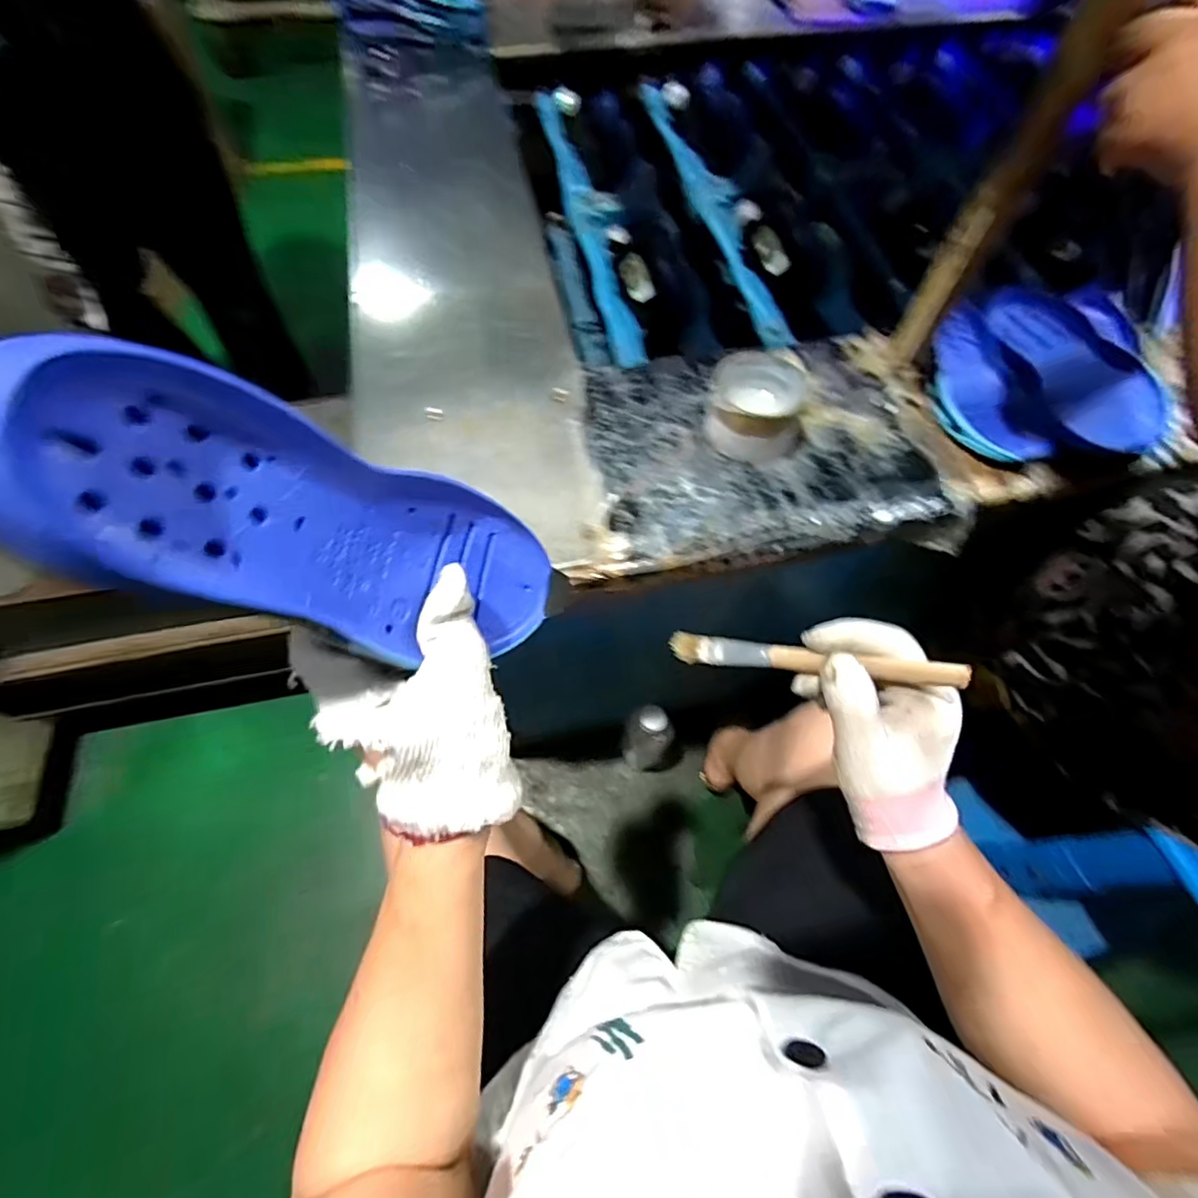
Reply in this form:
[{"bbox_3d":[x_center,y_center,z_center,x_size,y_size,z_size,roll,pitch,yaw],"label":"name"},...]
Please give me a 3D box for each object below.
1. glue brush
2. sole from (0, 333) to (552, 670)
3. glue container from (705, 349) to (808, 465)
[{"bbox_3d":[0.108,0.032,0.303,0.155,0.018,0.015,2,55,42],"label":"glue brush"},{"bbox_3d":[-0.093,-0.021,0.221,0.021,0.218,0.078,2,83,34],"label":"sole"},{"bbox_3d":[0.147,-0.174,0.509,0.088,0.057,0.088,1,63,-1],"label":"glue container"}]

